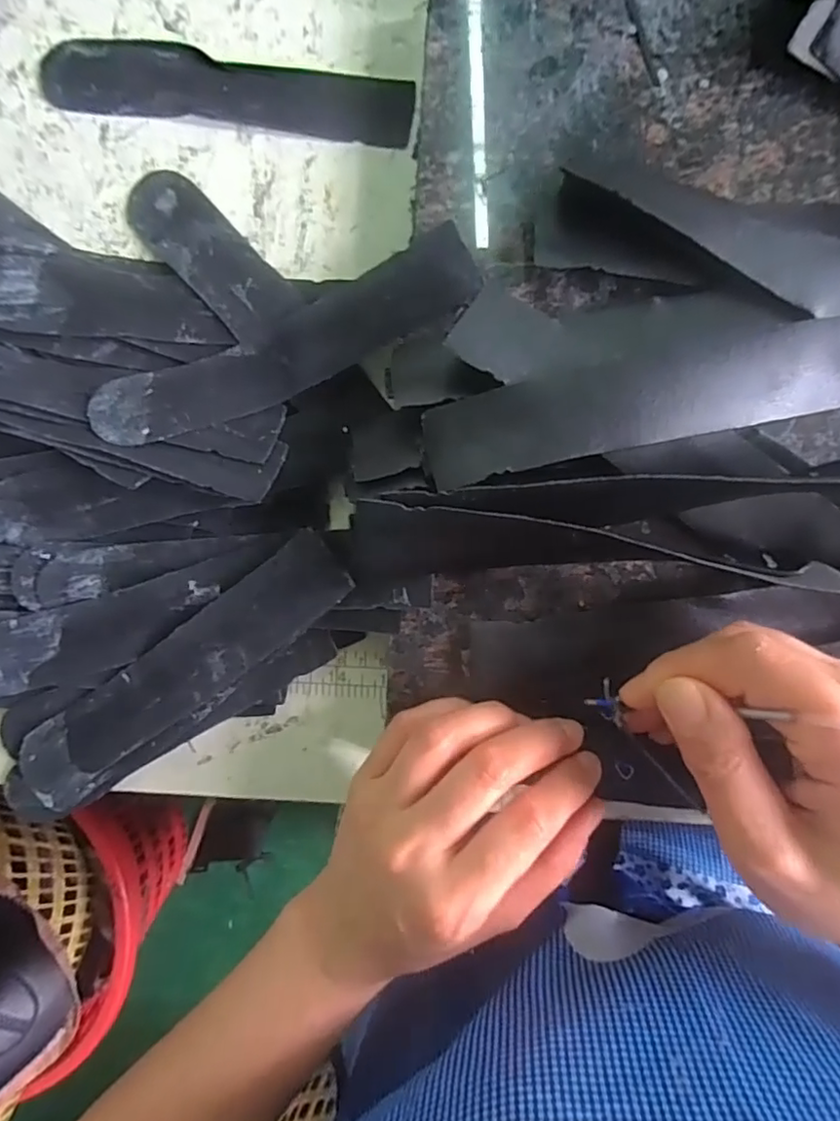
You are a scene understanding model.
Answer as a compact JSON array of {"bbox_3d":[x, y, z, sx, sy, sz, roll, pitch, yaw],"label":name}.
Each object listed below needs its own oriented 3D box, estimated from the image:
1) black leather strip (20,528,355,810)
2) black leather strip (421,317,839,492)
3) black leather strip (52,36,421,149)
[{"bbox_3d":[-0.112,0.052,0.276,0.182,0.007,0.038,-37,89,8],"label":"black leather strip"},{"bbox_3d":[0.095,-0.064,0.235,0.185,0.018,0.034,-12,89,4],"label":"black leather strip"},{"bbox_3d":[-0.094,-0.229,0.289,0.180,0.004,0.037,8,92,2],"label":"black leather strip"}]

